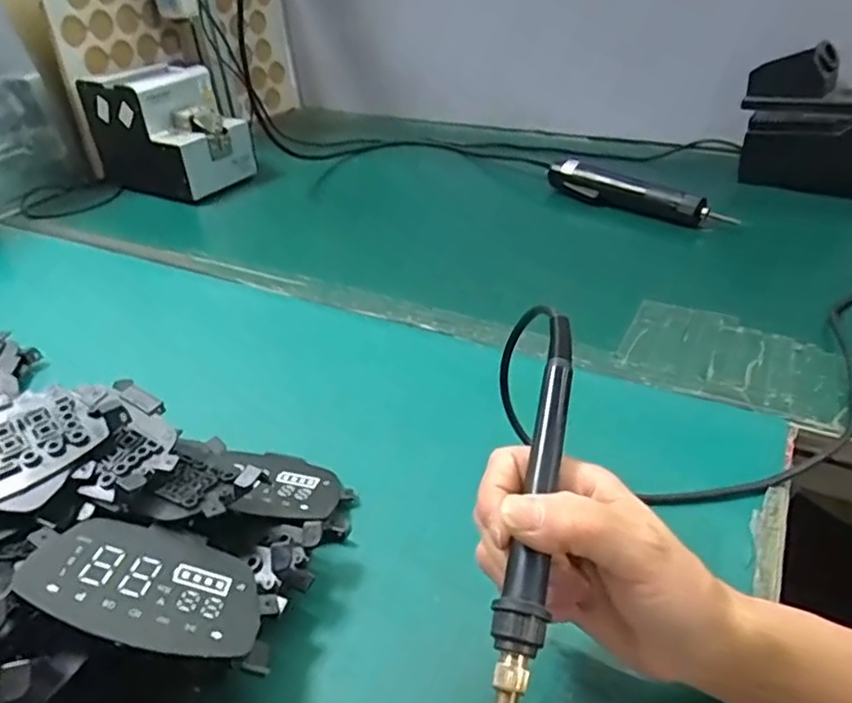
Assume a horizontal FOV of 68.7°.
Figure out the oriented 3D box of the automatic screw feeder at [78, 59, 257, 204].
[{"bbox_3d":[-0.360,-0.310,0.867,0.202,0.137,0.127,20,43,29],"label":"automatic screw feeder"}]

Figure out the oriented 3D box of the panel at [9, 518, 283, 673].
[{"bbox_3d":[-0.124,0.109,0.291,0.111,0.008,0.065,20,24,-11],"label":"panel"}]

